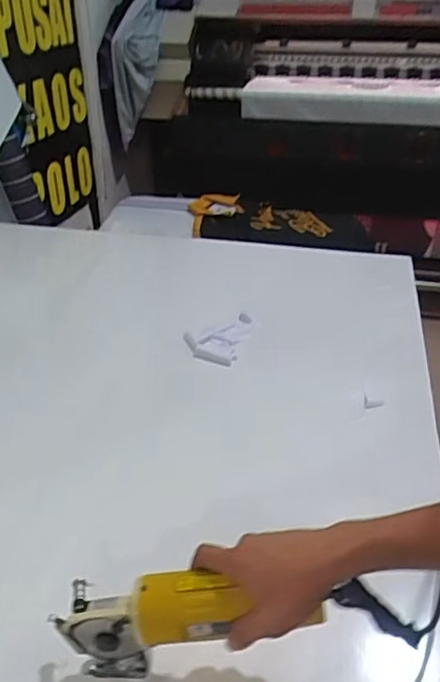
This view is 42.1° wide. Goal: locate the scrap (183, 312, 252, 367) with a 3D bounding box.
[{"bbox_3d":[-0.005,-0.012,1.096,0.107,0.031,0.156,7,33,13],"label":"scrap"}]

